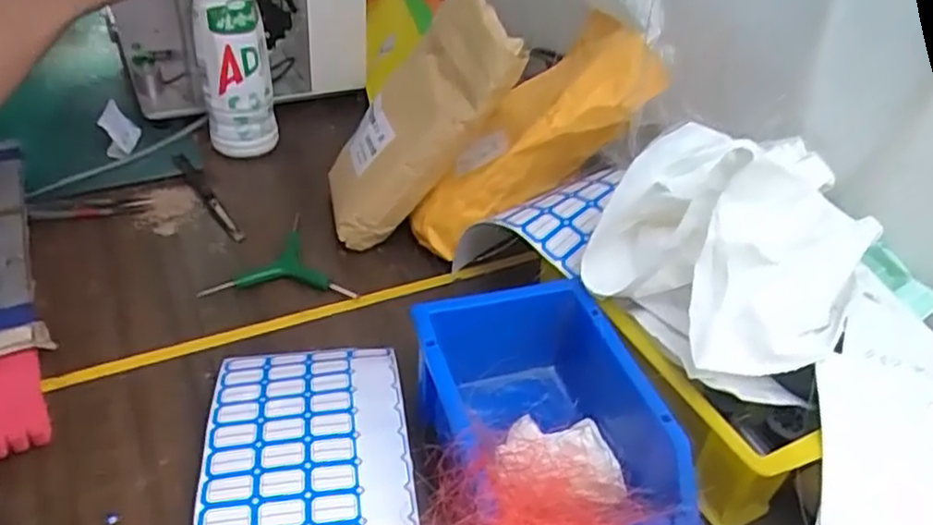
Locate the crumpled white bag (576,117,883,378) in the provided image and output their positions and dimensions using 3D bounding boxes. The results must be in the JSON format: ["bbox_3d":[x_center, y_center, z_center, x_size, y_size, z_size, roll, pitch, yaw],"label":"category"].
[{"bbox_3d":[0.169,-0.018,0.437,0.153,0.099,0.157,34,47,30],"label":"crumpled white bag"}]

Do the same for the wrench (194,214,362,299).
[{"bbox_3d":[-0.154,-0.012,0.597,0.117,0.009,0.118,0,38,-7],"label":"wrench"}]

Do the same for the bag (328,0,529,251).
[{"bbox_3d":[-0.042,-0.117,0.585,0.055,0.225,0.099,26,28,-30],"label":"bag"}]

